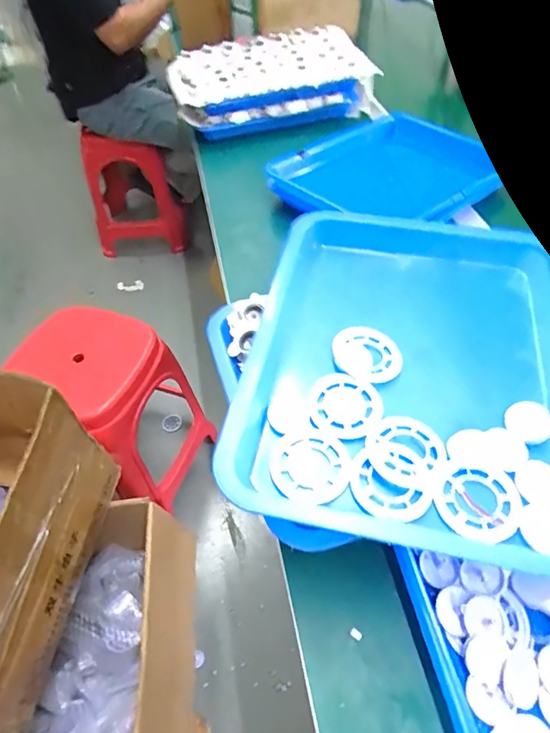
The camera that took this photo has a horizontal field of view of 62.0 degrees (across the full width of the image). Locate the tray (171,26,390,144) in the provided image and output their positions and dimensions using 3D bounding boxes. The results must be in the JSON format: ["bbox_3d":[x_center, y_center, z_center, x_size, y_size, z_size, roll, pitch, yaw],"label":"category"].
[{"bbox_3d":[-0.009,-0.592,0.946,0.411,0.086,0.269,-16,52,-11],"label":"tray"}]

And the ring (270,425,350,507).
[{"bbox_3d":[0.027,0.073,0.342,0.056,0.007,0.058,-1,51,1],"label":"ring"}]

